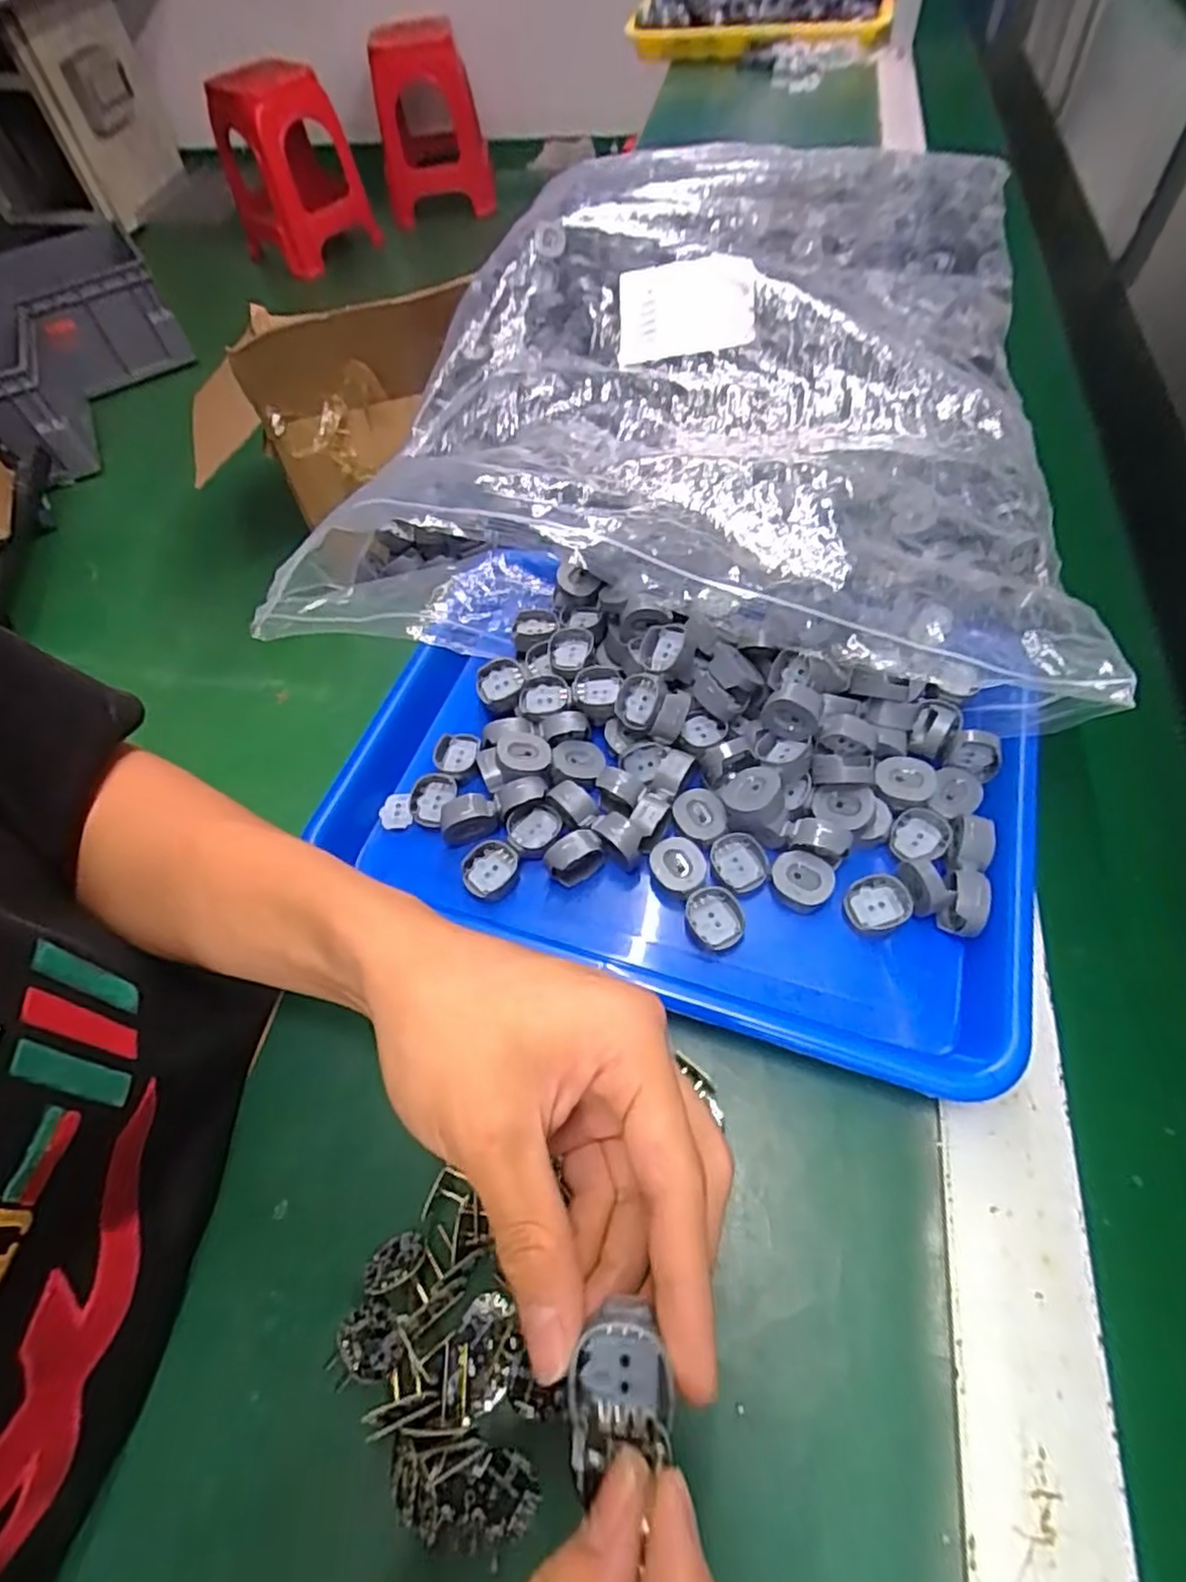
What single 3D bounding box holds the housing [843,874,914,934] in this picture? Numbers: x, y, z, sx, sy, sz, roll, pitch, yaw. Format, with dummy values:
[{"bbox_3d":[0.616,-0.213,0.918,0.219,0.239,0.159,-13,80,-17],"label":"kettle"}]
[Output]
[{"bbox_3d":[0.131,0.051,0.317,0.027,0.015,0.023,-11,58,-2],"label":"housing"}]

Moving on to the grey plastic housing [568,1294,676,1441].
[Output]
[{"bbox_3d":[0.007,0.138,0.167,0.024,0.012,0.022,0,58,5],"label":"grey plastic housing"}]

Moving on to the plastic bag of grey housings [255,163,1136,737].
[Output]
[{"bbox_3d":[0.083,-0.314,0.485,0.437,0.082,0.558,10,60,11],"label":"plastic bag of grey housings"}]

